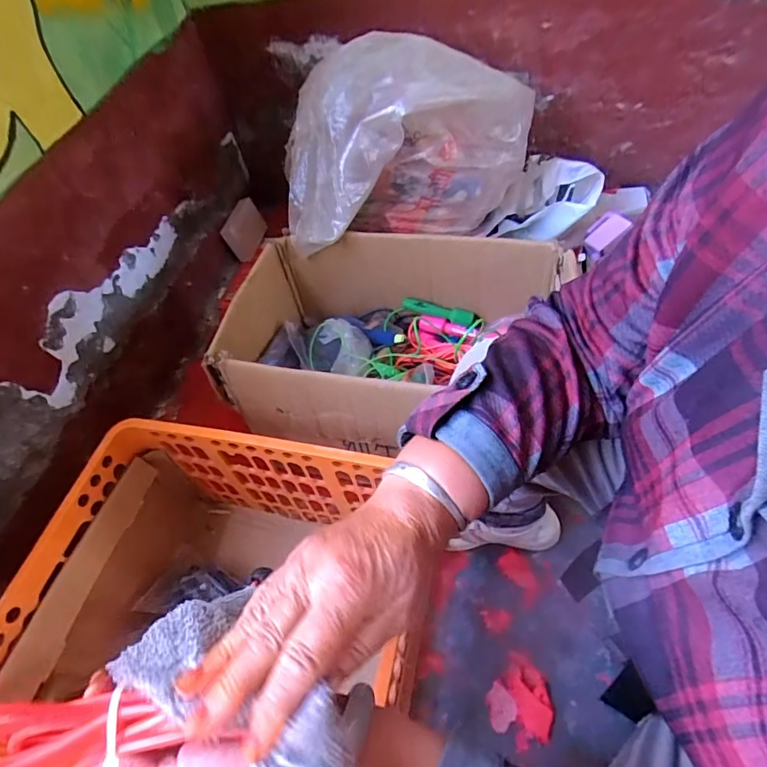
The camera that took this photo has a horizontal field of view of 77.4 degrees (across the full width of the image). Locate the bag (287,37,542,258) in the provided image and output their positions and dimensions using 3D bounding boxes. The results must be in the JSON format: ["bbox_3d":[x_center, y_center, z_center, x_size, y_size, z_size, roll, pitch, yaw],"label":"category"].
[{"bbox_3d":[0.016,-0.427,0.912,0.455,0.300,0.237,-26,54,-10],"label":"bag"}]

